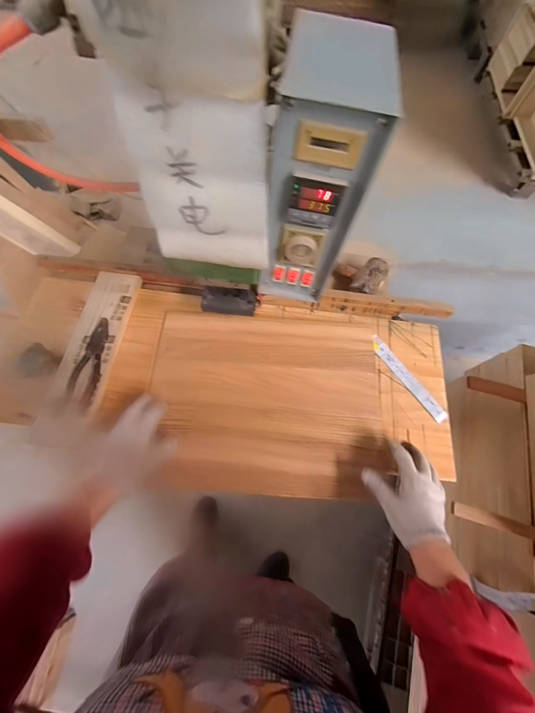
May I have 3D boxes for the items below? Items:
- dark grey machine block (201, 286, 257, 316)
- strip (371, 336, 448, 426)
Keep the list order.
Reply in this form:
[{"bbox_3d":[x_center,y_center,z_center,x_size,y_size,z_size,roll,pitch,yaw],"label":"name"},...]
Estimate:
[{"bbox_3d":[-0.069,-0.101,0.518,0.096,0.024,0.044,4,67,0],"label":"dark grey machine block"},{"bbox_3d":[0.281,0.042,0.579,0.028,0.008,0.203,-32,72,-14],"label":"strip"}]

